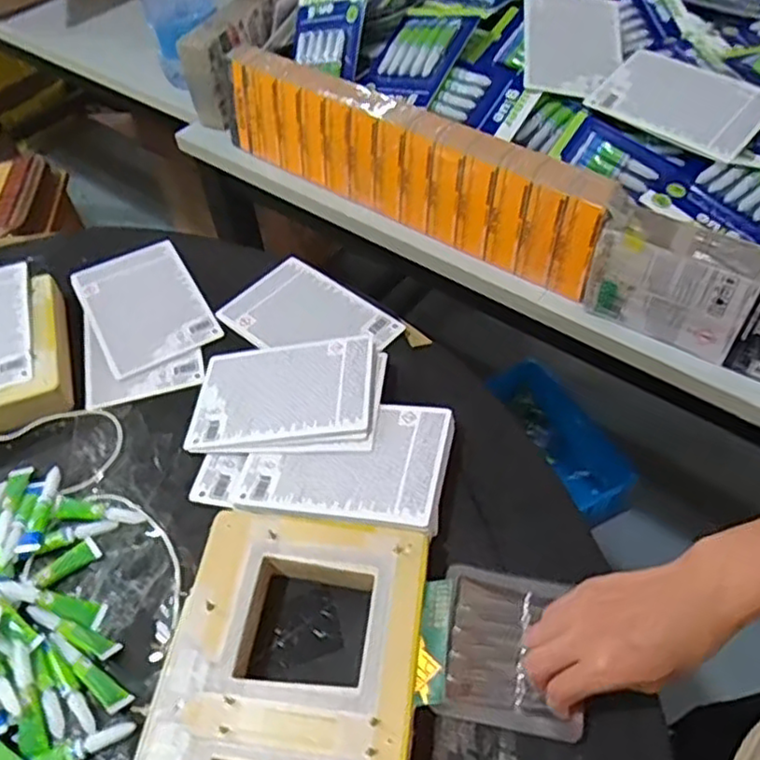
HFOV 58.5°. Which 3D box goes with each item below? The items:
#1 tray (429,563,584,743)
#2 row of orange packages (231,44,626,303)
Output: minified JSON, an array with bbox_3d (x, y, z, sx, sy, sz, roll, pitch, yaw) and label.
[{"bbox_3d":[0.094,0.189,0.480,0.094,0.017,0.104,8,52,8],"label":"tray"},{"bbox_3d":[0.025,-0.255,0.785,0.507,0.133,0.062,30,59,25],"label":"row of orange packages"}]

